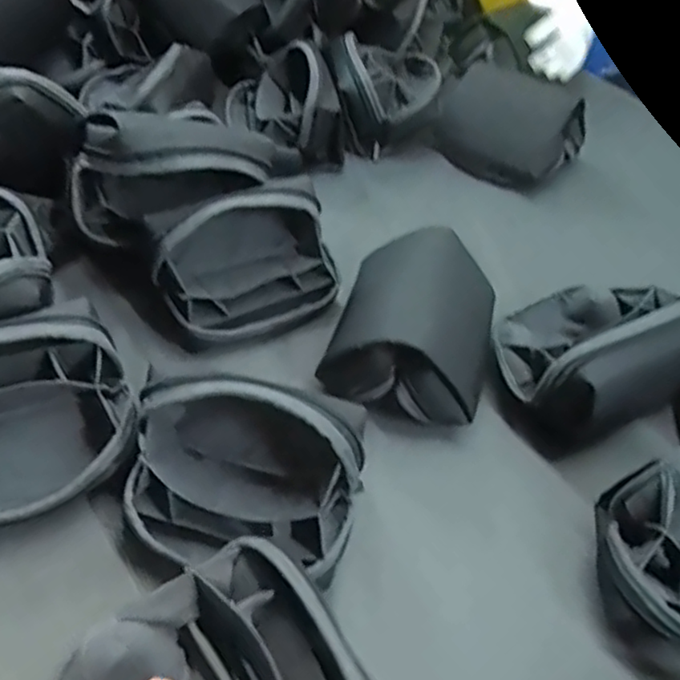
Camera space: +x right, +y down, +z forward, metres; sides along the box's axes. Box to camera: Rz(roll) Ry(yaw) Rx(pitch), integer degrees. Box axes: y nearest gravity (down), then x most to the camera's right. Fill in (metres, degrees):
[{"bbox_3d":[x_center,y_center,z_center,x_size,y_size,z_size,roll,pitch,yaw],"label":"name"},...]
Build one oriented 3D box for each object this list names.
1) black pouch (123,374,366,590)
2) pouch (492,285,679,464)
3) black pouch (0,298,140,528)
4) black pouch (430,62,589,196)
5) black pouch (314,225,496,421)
[{"bbox_3d":[-0.067,0.085,0.450,0.162,0.111,0.099,13,48,6],"label":"black pouch"},{"bbox_3d":[0.222,0.000,0.584,0.155,0.122,0.147,-22,53,-23],"label":"pouch"},{"bbox_3d":[-0.240,0.065,0.482,0.169,0.111,0.123,-22,54,-23],"label":"black pouch"},{"bbox_3d":[0.220,-0.276,0.838,0.182,0.121,0.105,22,50,14],"label":"black pouch"},{"bbox_3d":[0.070,-0.018,0.578,0.140,0.090,0.165,18,49,11],"label":"black pouch"}]

